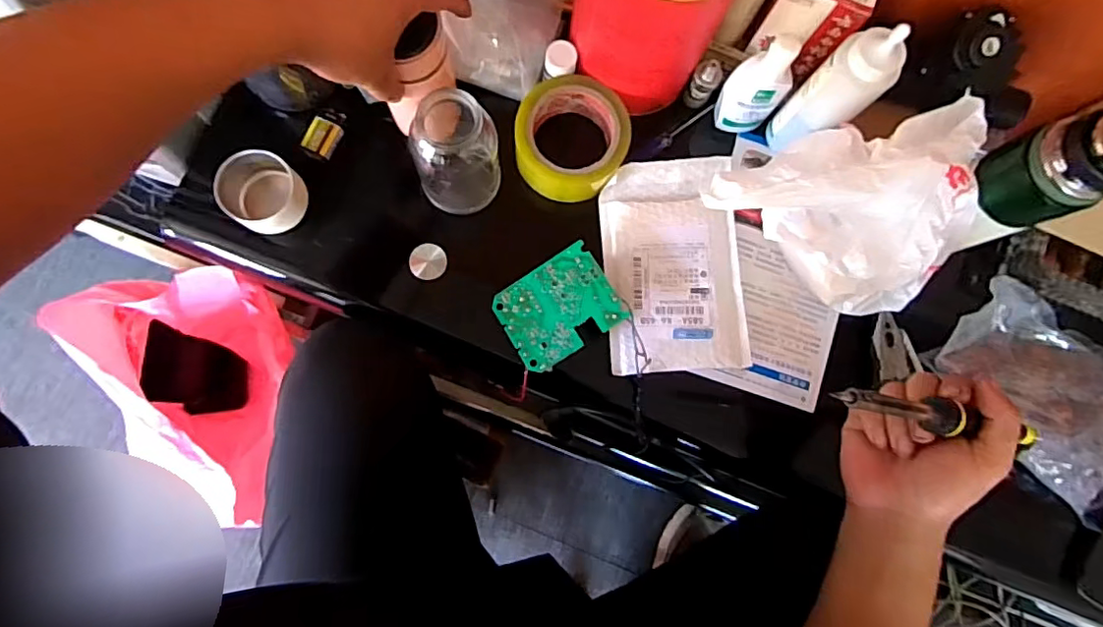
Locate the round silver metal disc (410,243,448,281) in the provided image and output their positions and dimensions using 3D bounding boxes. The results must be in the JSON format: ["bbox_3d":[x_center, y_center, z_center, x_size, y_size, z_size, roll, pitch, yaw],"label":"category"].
[{"bbox_3d":[-0.119,-0.051,0.547,0.034,0.009,0.035,1,81,-4],"label":"round silver metal disc"}]

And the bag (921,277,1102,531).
[{"bbox_3d":[0.455,0.075,0.514,0.225,0.048,0.149,30,81,1],"label":"bag"}]

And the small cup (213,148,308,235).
[{"bbox_3d":[-0.263,-0.109,0.518,0.069,0.048,0.069,-43,86,-9],"label":"small cup"}]

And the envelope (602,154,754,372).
[{"bbox_3d":[0.115,-0.045,0.531,0.123,0.025,0.196,-3,81,-4],"label":"envelope"}]

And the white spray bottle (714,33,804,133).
[{"bbox_3d":[0.187,-0.206,0.512,0.050,0.109,0.042,42,81,3],"label":"white spray bottle"}]

